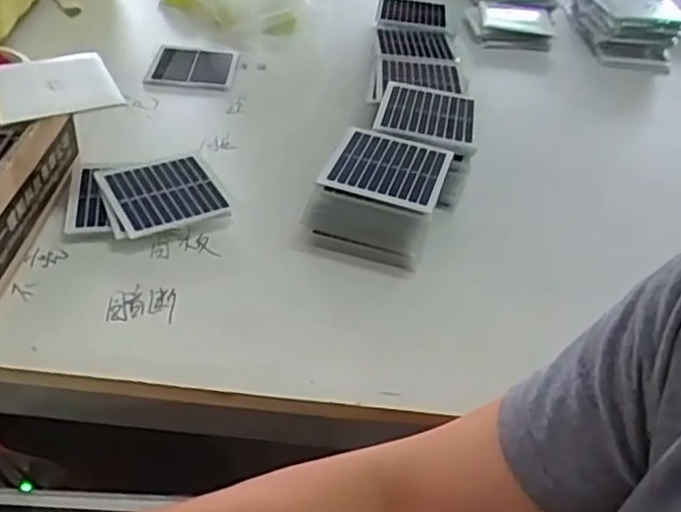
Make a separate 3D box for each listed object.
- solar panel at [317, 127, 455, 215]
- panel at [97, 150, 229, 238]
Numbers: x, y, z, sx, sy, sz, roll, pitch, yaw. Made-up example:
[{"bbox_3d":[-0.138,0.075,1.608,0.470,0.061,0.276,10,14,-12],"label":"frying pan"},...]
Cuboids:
[{"bbox_3d":[0.038,-0.072,0.535,0.089,0.009,0.090,16,41,10],"label":"solar panel"},{"bbox_3d":[-0.142,-0.051,0.548,0.085,0.010,0.090,-17,46,-25],"label":"panel"}]

